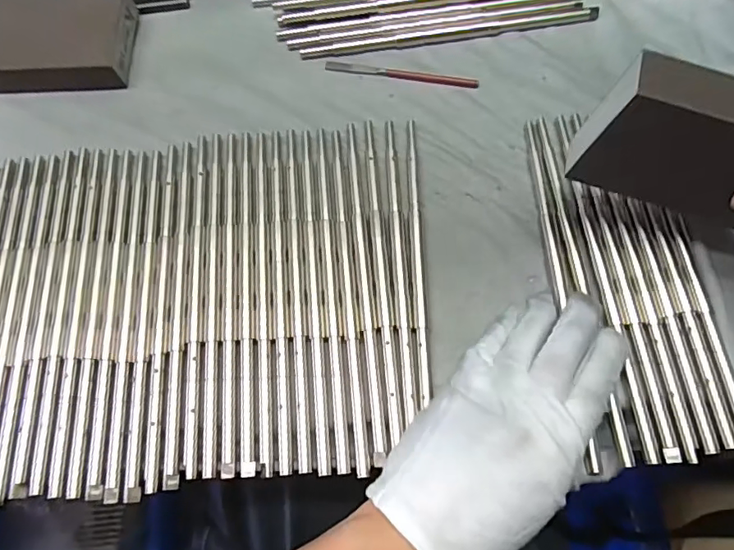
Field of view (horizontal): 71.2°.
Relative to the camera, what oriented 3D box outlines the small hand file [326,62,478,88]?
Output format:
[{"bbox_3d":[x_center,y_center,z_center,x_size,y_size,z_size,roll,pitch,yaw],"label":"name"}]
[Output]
[{"bbox_3d":[0.024,-0.141,0.362,0.107,0.004,0.008,8,70,5],"label":"small hand file"}]

